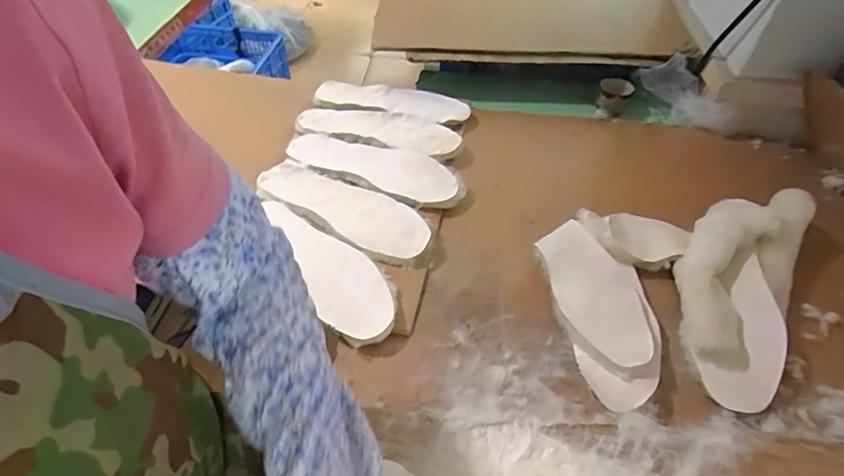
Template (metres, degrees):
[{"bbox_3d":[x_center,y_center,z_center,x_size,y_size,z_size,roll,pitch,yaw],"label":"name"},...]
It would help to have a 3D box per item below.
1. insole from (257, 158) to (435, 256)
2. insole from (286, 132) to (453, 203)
[{"bbox_3d":[-0.108,-0.045,0.657,0.271,0.020,0.088,26,51,21],"label":"insole"},{"bbox_3d":[-0.074,-0.115,0.719,0.269,0.014,0.092,20,51,15],"label":"insole"}]

